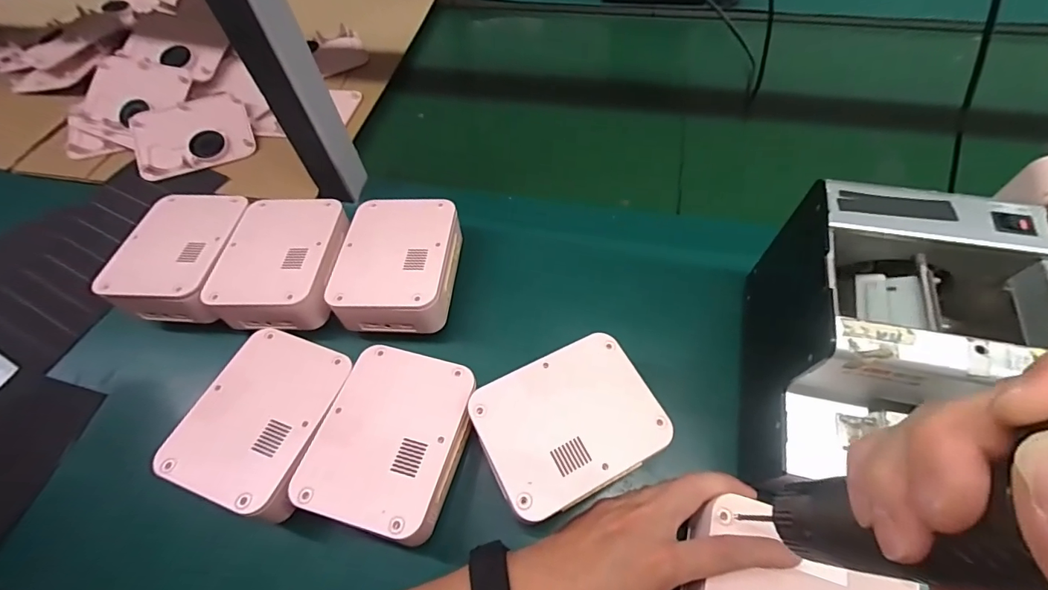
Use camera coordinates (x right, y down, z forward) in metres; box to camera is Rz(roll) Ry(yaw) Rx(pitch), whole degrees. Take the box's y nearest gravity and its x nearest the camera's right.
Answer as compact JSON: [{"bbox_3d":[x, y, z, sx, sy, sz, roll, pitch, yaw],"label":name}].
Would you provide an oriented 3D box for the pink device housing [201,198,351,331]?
[{"bbox_3d":[-0.225,-0.033,0.431,0.105,0.043,0.127,0,59,5],"label":"pink device housing"}]

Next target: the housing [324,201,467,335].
[{"bbox_3d":[-0.115,-0.030,0.424,0.100,0.041,0.124,0,59,5],"label":"housing"}]

